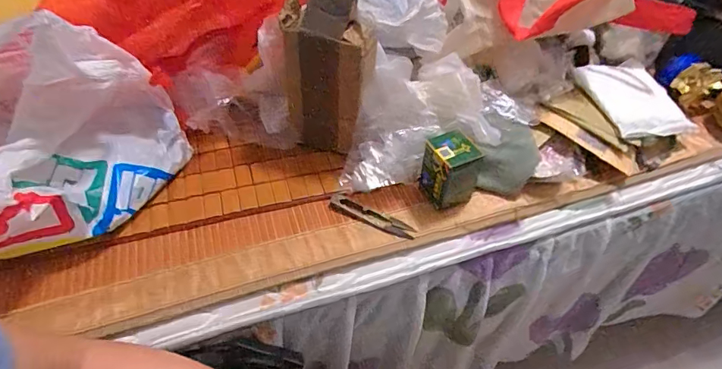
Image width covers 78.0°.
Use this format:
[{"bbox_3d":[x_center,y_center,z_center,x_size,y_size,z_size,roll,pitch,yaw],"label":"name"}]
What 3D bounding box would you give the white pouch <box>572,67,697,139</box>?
[{"bbox_3d":[0.347,-0.112,0.576,0.123,0.013,0.117,-7,57,-12],"label":"white pouch"}]

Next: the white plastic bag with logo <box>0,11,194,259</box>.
[{"bbox_3d":[-0.315,-0.043,0.428,0.162,0.189,0.233,17,51,12],"label":"white plastic bag with logo"}]

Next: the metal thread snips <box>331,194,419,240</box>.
[{"bbox_3d":[0.010,0.037,0.496,0.100,0.005,0.024,22,52,17],"label":"metal thread snips"}]

